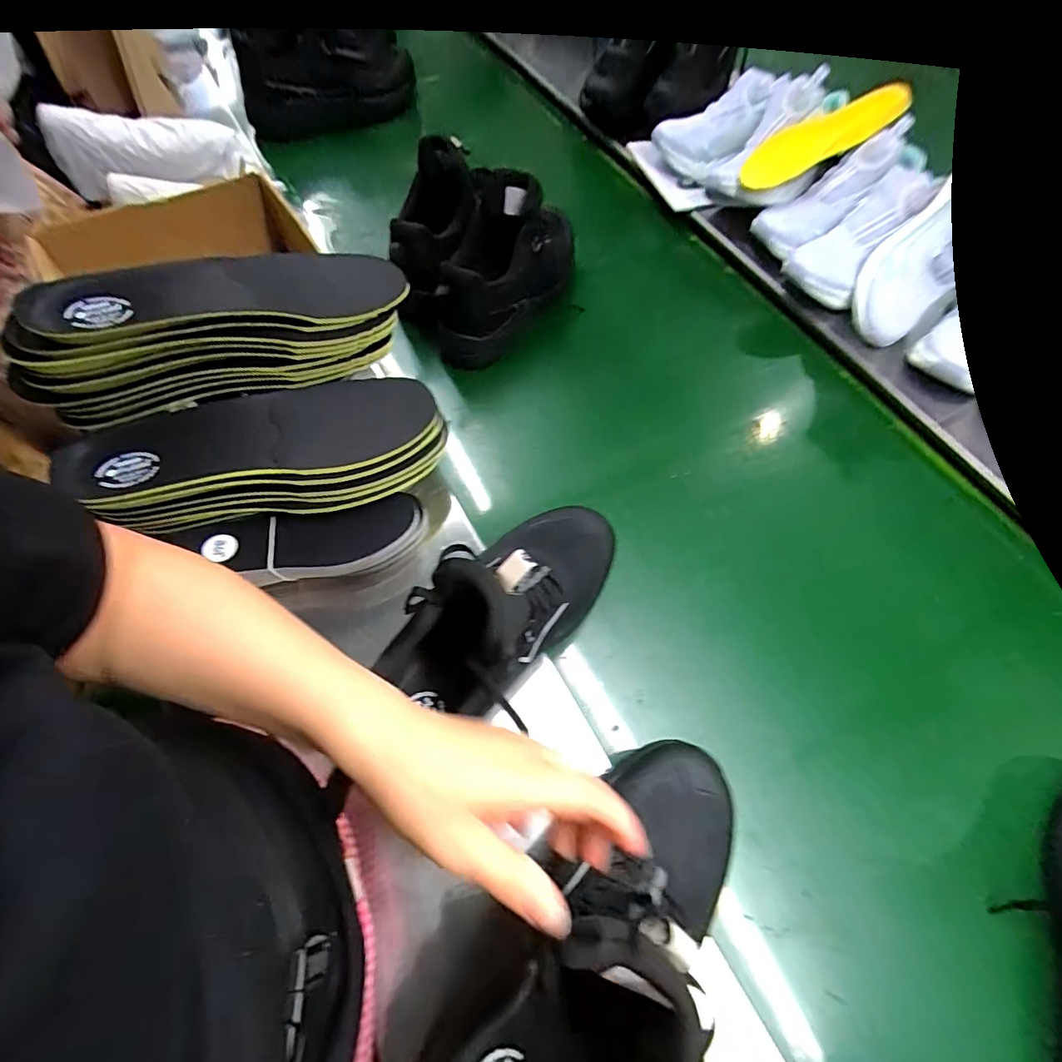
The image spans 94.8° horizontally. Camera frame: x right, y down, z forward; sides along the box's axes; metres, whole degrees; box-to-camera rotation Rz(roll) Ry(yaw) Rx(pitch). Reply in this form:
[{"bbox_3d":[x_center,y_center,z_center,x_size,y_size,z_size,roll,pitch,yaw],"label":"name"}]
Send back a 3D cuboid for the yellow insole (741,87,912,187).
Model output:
[{"bbox_3d":[0.379,-0.512,0.639,0.188,0.054,0.012,-17,34,21],"label":"yellow insole"}]

